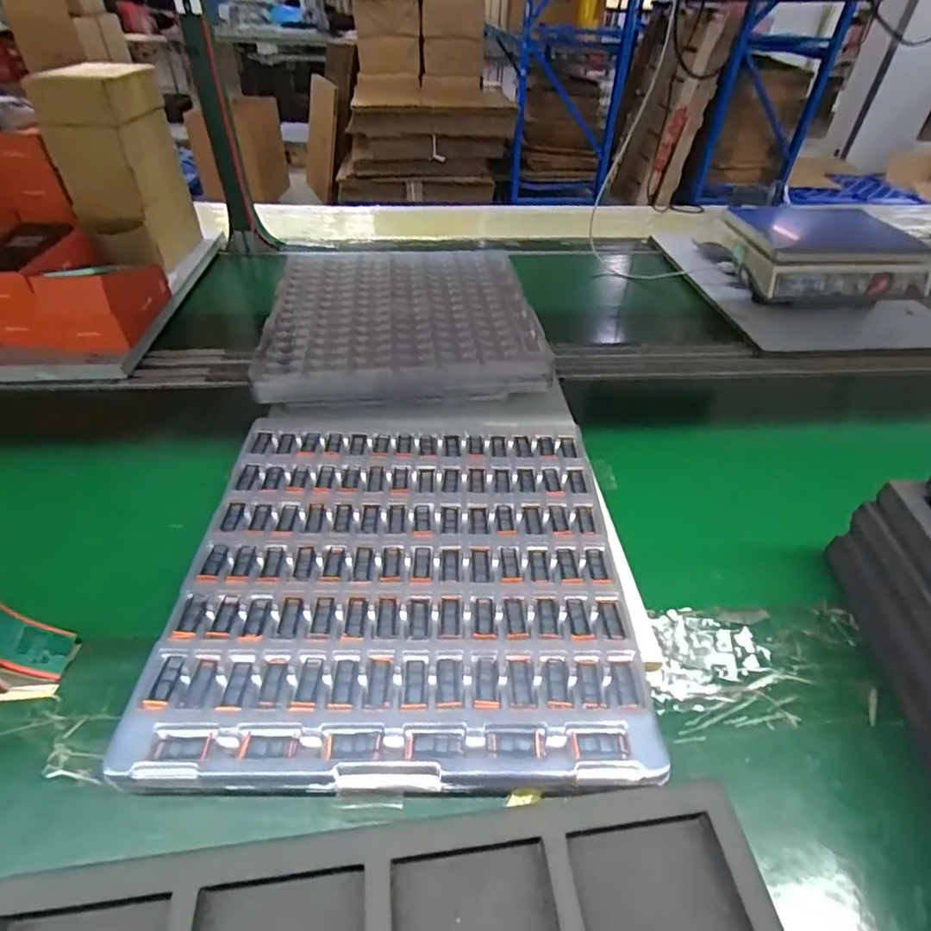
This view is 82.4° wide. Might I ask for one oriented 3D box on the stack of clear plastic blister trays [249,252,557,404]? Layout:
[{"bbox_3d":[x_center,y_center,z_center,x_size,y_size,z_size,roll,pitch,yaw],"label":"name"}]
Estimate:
[{"bbox_3d":[-0.097,-0.234,0.824,0.394,0.046,0.424,-3,43,-6],"label":"stack of clear plastic blister trays"}]

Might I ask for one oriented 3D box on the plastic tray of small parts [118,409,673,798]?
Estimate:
[{"bbox_3d":[-0.052,0.093,0.513,0.388,0.027,0.386,1,42,-1],"label":"plastic tray of small parts"}]

